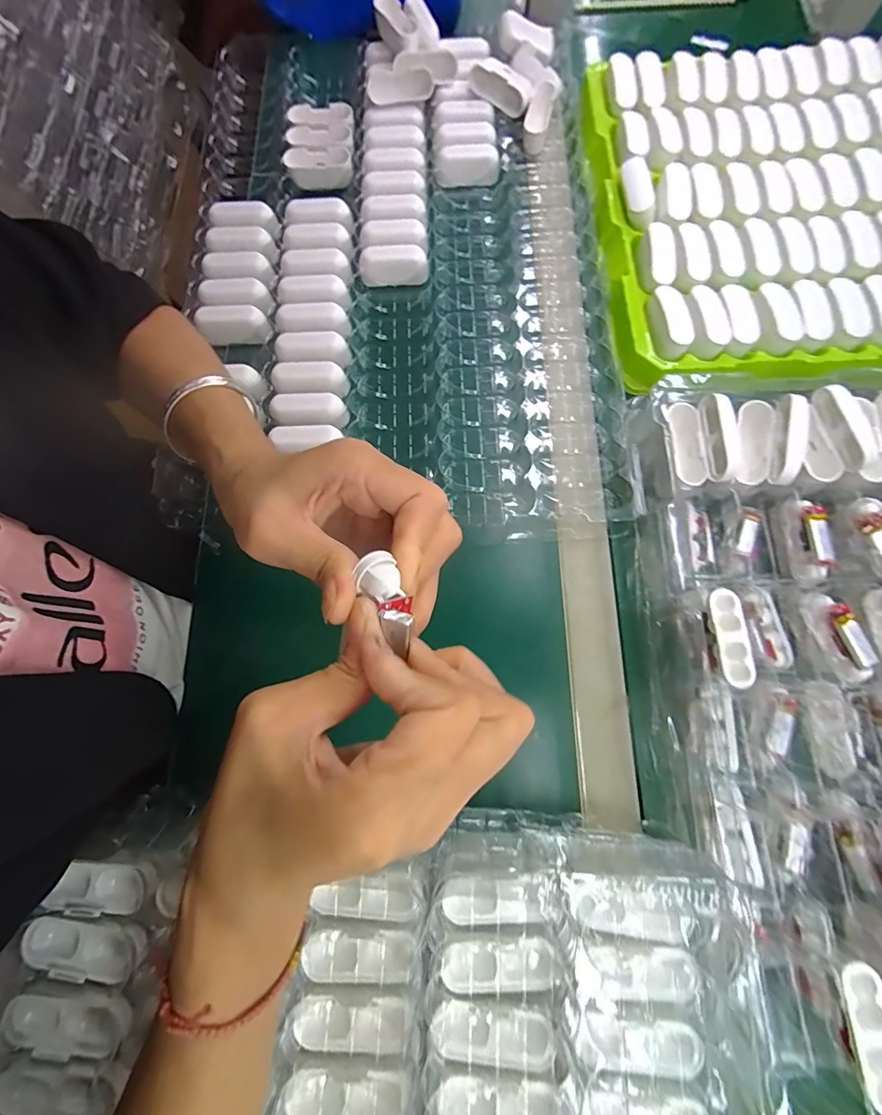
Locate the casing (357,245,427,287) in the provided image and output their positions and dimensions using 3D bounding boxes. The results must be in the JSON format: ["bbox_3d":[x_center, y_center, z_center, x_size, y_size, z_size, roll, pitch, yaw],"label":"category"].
[{"bbox_3d":[-0.046,-0.284,0.429,0.065,0.021,0.027,-2,75,0],"label":"casing"}]

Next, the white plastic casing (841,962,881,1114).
[{"bbox_3d":[0.233,0.259,0.238,0.023,0.013,0.063,-1,75,1],"label":"white plastic casing"}]

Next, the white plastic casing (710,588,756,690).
[{"bbox_3d":[0.193,0.053,0.293,0.018,0.005,0.063,-3,75,0],"label":"white plastic casing"}]

